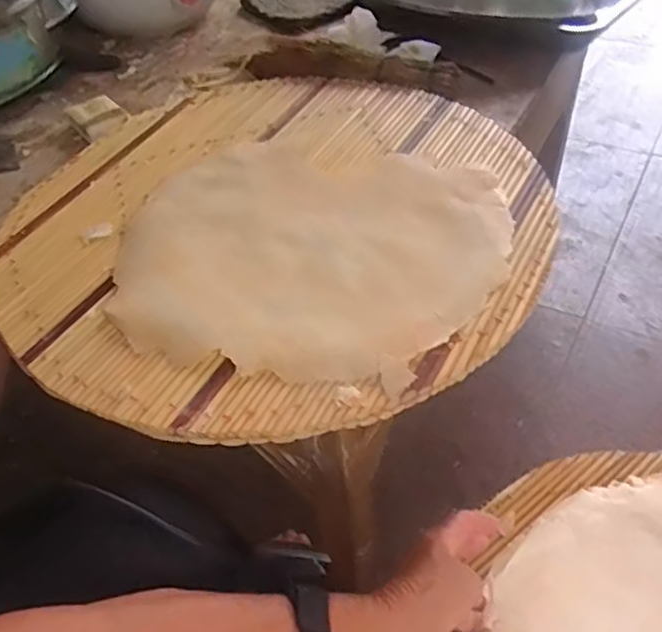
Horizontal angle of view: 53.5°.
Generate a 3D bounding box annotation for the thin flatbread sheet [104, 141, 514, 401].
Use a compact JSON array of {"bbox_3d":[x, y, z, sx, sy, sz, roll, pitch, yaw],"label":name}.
[{"bbox_3d":[-0.037,-0.068,0.614,0.375,0.012,0.315,13,46,27],"label":"thin flatbread sheet"}]

